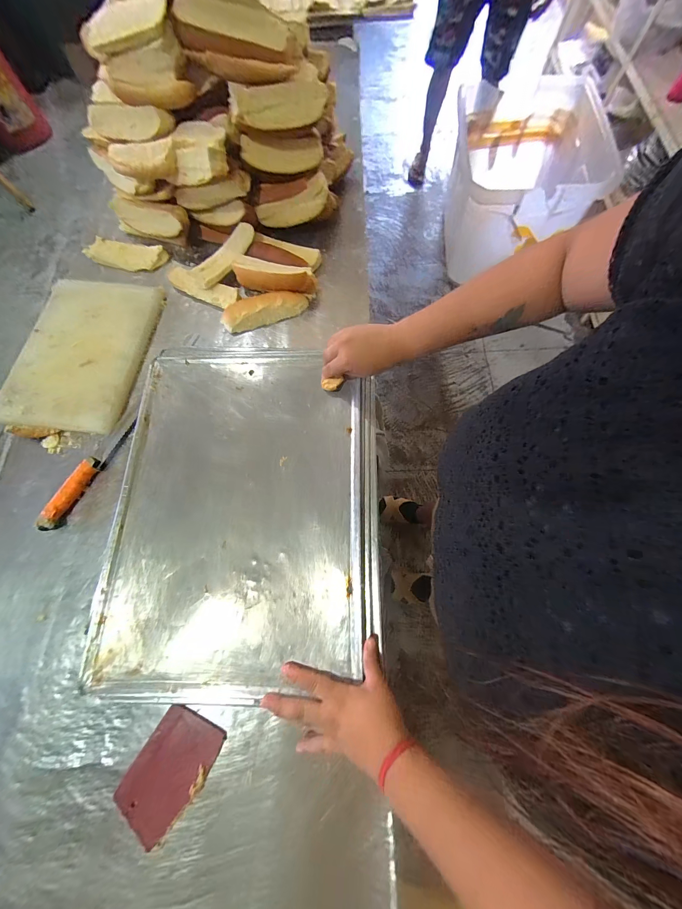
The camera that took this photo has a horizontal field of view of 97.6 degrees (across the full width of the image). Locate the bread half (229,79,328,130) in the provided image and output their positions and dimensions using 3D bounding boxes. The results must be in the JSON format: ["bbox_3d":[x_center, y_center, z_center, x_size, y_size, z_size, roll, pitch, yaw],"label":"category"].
[{"bbox_3d":[-0.096,-0.565,0.480,0.154,0.050,0.030,-21,72,-4],"label":"bread half"}]

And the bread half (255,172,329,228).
[{"bbox_3d":[-0.090,-0.482,0.576,0.143,0.057,0.032,-26,73,-6],"label":"bread half"}]

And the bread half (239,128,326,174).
[{"bbox_3d":[-0.100,-0.527,0.520,0.138,0.057,0.023,-15,72,-2],"label":"bread half"}]

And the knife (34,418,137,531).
[{"bbox_3d":[-0.398,0.025,0.465,0.028,0.021,0.192,22,73,8],"label":"knife"}]

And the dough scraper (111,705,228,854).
[{"bbox_3d":[-0.205,0.375,0.354,0.081,0.006,0.122,32,75,11],"label":"dough scraper"}]

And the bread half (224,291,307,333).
[{"bbox_3d":[-0.141,-0.270,0.551,0.155,0.032,0.050,-14,72,-4],"label":"bread half"}]

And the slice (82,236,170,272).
[{"bbox_3d":[-0.436,-0.403,0.603,0.159,0.014,0.052,9,98,0],"label":"slice"}]

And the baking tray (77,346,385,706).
[{"bbox_3d":[-0.127,0.054,0.414,0.352,0.020,0.471,0,72,1],"label":"baking tray"}]

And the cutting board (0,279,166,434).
[{"bbox_3d":[-0.466,-0.186,0.537,0.216,0.024,0.296,7,72,3],"label":"cutting board"}]

